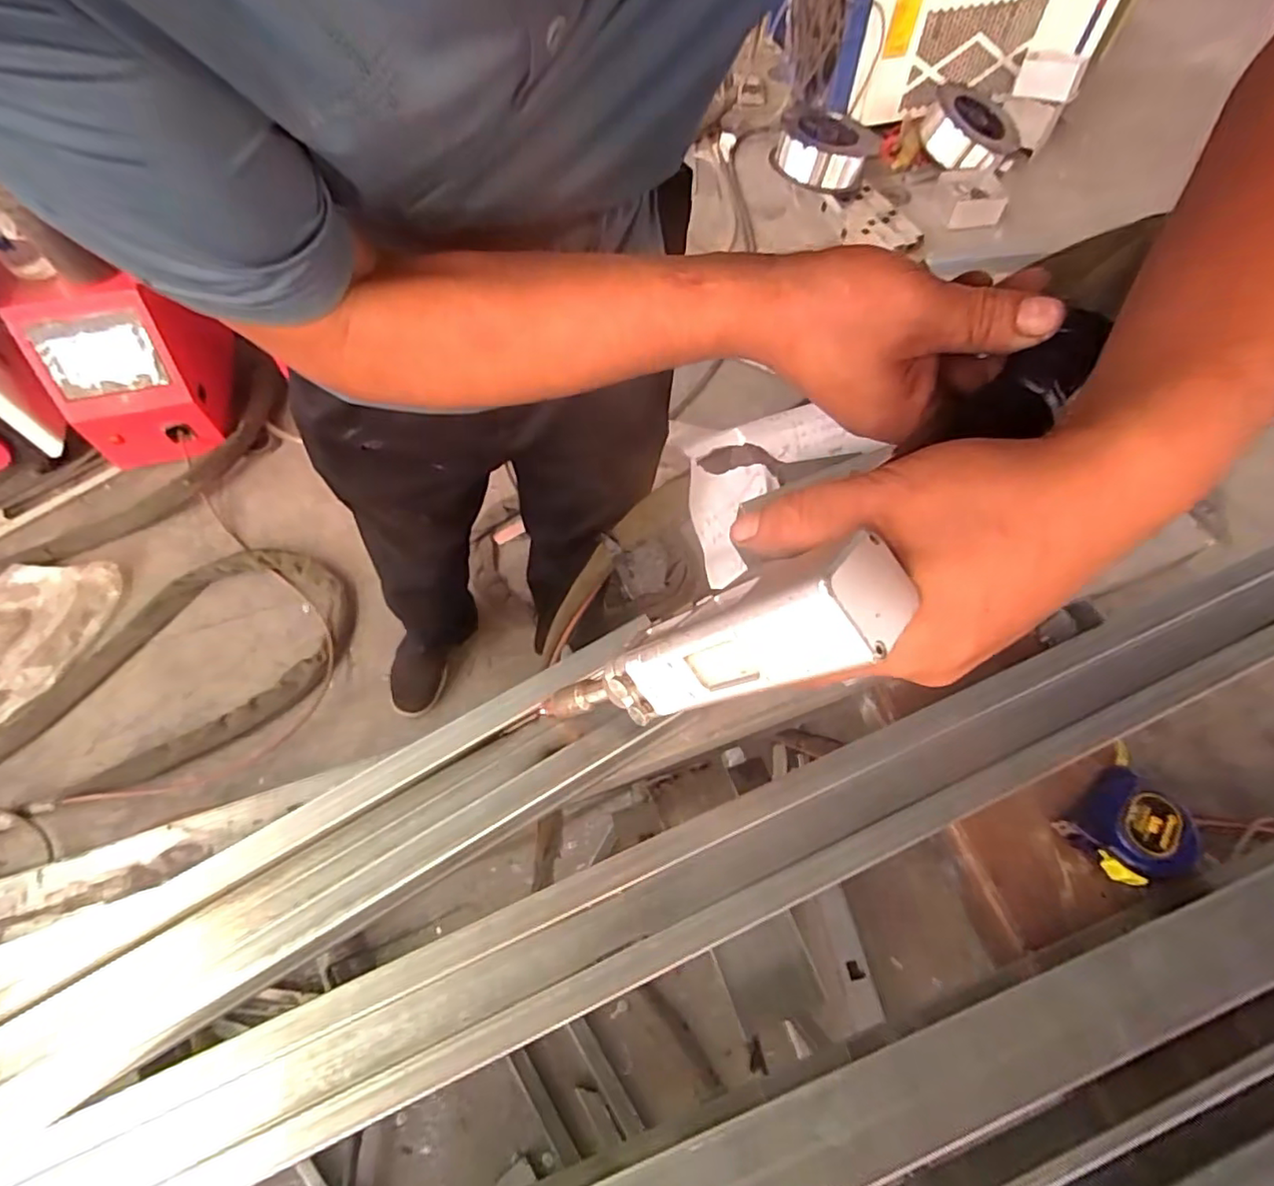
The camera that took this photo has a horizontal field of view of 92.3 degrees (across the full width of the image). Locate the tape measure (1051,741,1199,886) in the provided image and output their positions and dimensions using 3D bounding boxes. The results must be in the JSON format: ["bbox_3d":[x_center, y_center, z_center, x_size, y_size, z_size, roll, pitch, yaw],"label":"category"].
[{"bbox_3d":[0.335,0.153,0.409,0.076,0.033,0.064,-36,68,-17],"label":"tape measure"}]

